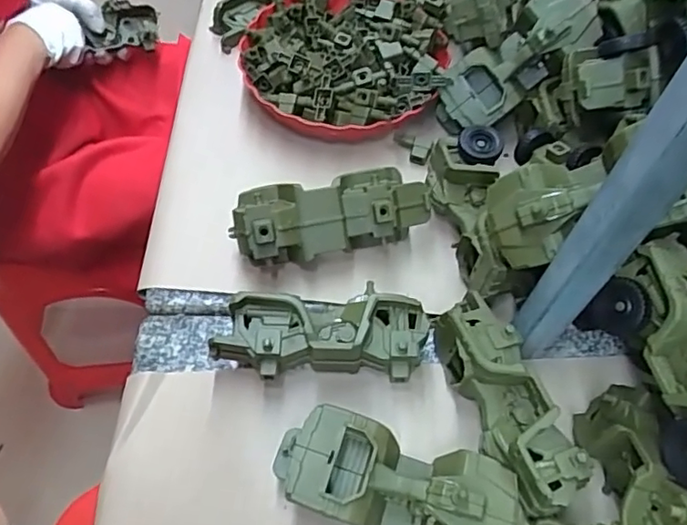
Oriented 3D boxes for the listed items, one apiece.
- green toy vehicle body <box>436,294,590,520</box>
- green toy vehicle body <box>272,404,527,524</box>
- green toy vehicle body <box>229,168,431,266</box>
[{"bbox_3d":[0.131,0.114,0.484,0.059,0.062,0.178,-20,62,-13],"label":"green toy vehicle body"},{"bbox_3d":[0.039,0.176,0.450,0.189,0.072,0.080,14,60,7],"label":"green toy vehicle body"},{"bbox_3d":[-0.013,-0.044,0.578,0.190,0.080,0.076,-11,60,-8],"label":"green toy vehicle body"}]

